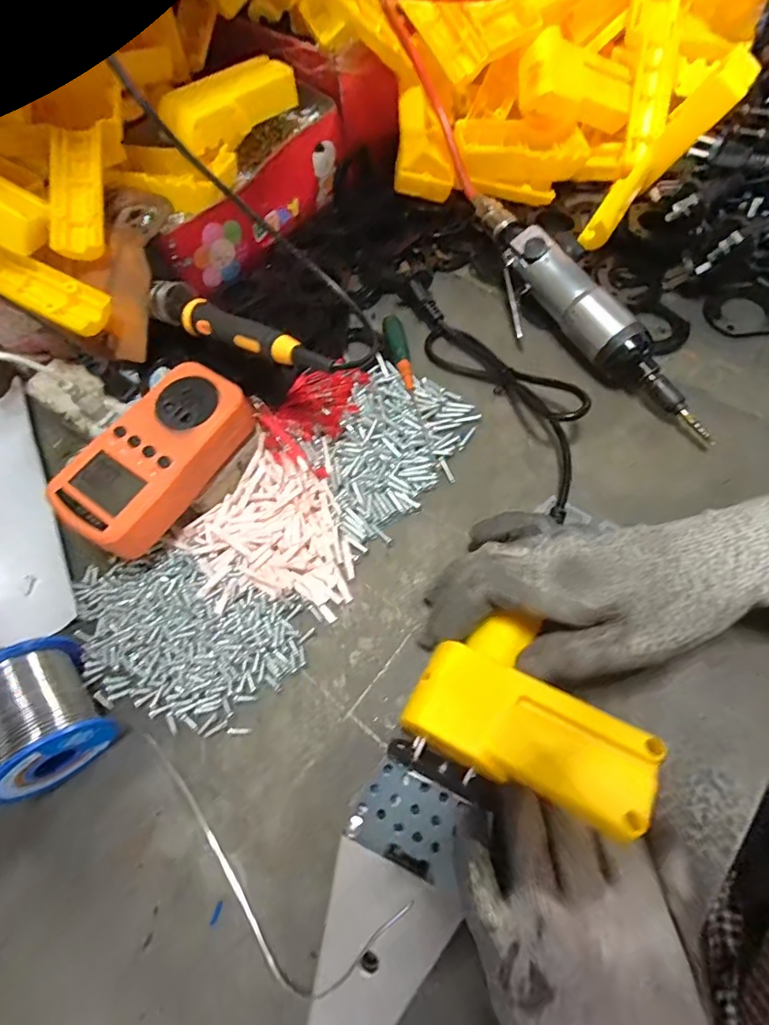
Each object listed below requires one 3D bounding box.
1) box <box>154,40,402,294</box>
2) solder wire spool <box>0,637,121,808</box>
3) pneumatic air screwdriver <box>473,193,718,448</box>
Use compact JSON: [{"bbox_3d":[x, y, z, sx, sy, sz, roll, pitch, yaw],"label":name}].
[{"bbox_3d":[-0.109,-0.303,0.431,0.102,0.079,0.253,36,72,18],"label":"box"},{"bbox_3d":[-0.195,0.112,0.280,0.053,0.053,0.074,-36,68,-13],"label":"solder wire spool"},{"bbox_3d":[0.140,-0.153,0.382,0.061,0.041,0.269,-28,65,-9],"label":"pneumatic air screwdriver"}]

